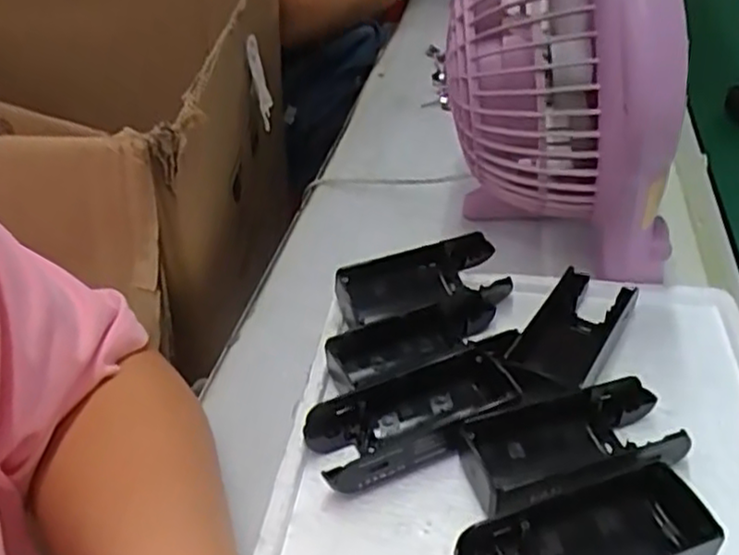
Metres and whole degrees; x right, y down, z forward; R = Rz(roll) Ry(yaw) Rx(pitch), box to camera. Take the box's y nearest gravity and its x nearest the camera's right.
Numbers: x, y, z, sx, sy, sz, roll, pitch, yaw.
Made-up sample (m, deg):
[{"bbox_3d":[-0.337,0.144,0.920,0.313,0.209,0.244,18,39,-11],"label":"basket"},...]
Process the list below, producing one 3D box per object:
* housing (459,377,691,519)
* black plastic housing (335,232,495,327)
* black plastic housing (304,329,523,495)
[{"bbox_3d":[0.100,0.086,0.350,0.109,0.031,0.054,-11,40,-12],"label":"housing"},{"bbox_3d":[0.030,-0.001,0.452,0.105,0.036,0.023,-12,41,-14],"label":"black plastic housing"},{"bbox_3d":[0.030,0.071,0.370,0.124,0.027,0.046,-16,42,-18],"label":"black plastic housing"}]

